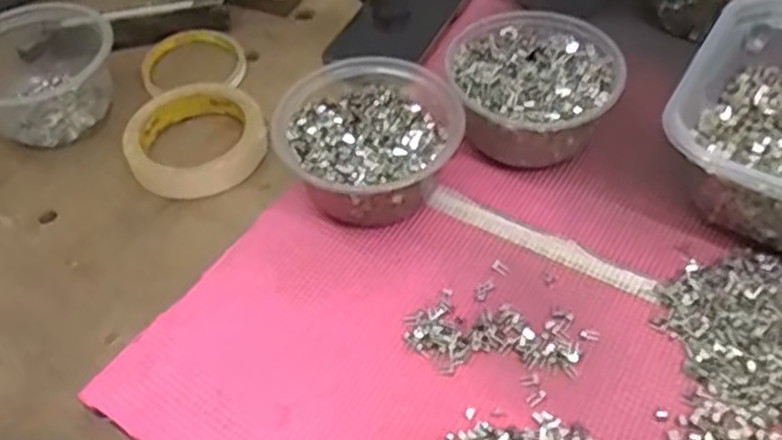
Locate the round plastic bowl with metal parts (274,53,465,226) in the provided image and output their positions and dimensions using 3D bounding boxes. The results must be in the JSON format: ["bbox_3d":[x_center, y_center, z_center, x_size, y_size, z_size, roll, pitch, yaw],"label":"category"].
[{"bbox_3d":[-0.012,-0.046,0.488,0.110,0.059,0.107,-3,52,3],"label":"round plastic bowl with metal parts"}]

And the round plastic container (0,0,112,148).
[{"bbox_3d":[-0.266,-0.114,0.572,0.113,0.056,0.109,-3,52,3],"label":"round plastic container"}]

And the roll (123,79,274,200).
[{"bbox_3d":[-0.140,-0.063,0.548,0.096,0.020,0.095,-3,52,3],"label":"roll"}]

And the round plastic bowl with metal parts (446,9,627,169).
[{"bbox_3d":[0.095,-0.087,0.515,0.106,0.059,0.111,-3,52,3],"label":"round plastic bowl with metal parts"}]

